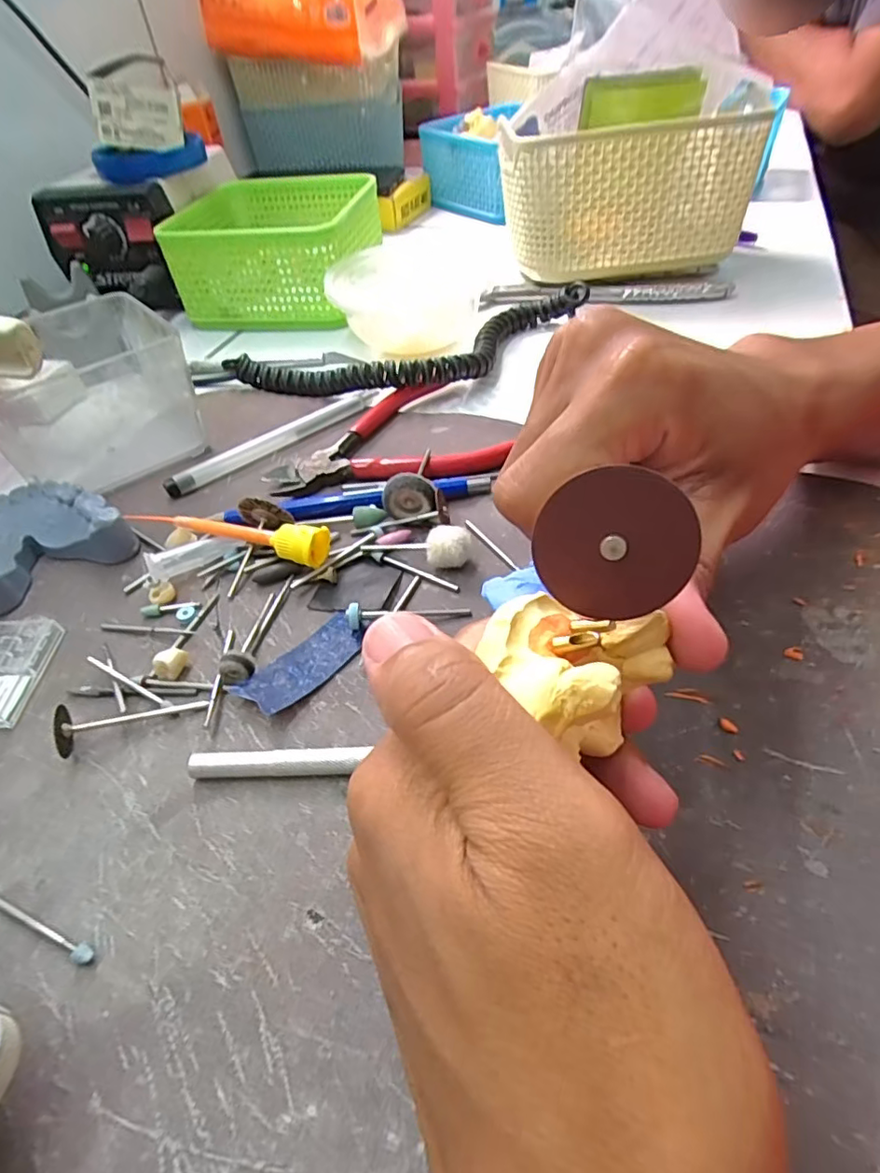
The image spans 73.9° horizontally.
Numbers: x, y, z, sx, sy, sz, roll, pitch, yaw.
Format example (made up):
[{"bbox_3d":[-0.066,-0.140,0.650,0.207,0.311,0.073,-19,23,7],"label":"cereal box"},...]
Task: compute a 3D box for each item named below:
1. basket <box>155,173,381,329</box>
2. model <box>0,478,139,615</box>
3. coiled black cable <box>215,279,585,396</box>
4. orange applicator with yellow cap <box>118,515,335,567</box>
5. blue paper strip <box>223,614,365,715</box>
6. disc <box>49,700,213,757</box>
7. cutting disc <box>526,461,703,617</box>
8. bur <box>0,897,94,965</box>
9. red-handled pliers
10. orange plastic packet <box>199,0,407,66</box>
[{"bbox_3d":[-0.118,-0.255,0.444,0.129,0.063,0.131,6,48,10],"label":"basket"},{"bbox_3d":[-0.172,-0.023,0.257,0.063,0.024,0.053,-24,50,-17],"label":"model"},{"bbox_3d":[-0.014,-0.140,0.350,0.221,0.027,0.077,-12,48,-7],"label":"coiled black cable"},{"bbox_3d":[-0.090,-0.022,0.250,0.088,0.019,0.014,10,49,13],"label":"orange applicator with yellow cap"},{"bbox_3d":[-0.049,0.028,0.211,0.021,0.007,0.048,32,57,29],"label":"blue paper strip"},{"bbox_3d":[-0.103,0.046,0.196,0.045,0.013,0.016,-9,47,-4],"label":"disc"},{"bbox_3d":[0.035,-0.008,0.119,0.030,0.030,0.004,19,27,8],"label":"cutting disc"},{"bbox_3d":[-0.112,0.091,0.159,0.047,0.004,0.004,14,50,17],"label":"bur"},{"bbox_3d":[-0.030,-0.066,0.291,0.104,0.012,0.085,-28,51,-20],"label":"red-handled pliers"},{"bbox_3d":[-0.128,-0.527,0.537,0.162,0.061,0.092,22,53,23],"label":"orange plastic packet"}]

